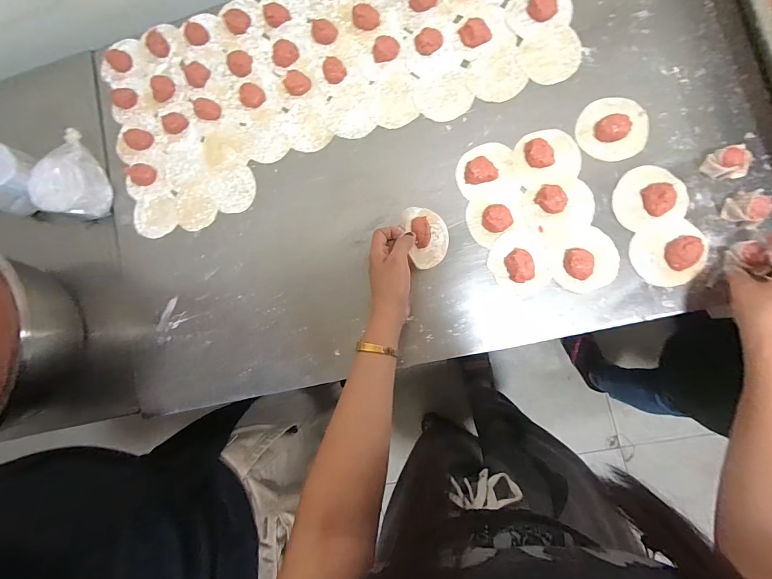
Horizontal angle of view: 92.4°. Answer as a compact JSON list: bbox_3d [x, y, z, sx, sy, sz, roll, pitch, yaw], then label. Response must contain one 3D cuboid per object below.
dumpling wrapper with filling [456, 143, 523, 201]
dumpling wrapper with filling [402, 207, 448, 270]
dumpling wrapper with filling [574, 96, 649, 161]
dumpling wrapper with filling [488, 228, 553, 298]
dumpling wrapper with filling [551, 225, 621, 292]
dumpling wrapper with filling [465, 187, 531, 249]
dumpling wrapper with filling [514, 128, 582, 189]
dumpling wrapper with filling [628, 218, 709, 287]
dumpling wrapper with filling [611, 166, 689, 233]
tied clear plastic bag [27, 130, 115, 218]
[{"bbox_3d":[0.133,-0.160,0.485,0.078,0.019,0.068,-12,85,7],"label":"dumpling wrapper with filling"},{"bbox_3d":[0.054,-0.072,0.480,0.052,0.036,0.082,-15,85,7],"label":"dumpling wrapper with filling"},{"bbox_3d":[0.287,-0.205,0.466,0.082,0.016,0.080,0,86,8],"label":"dumpling wrapper with filling"},{"bbox_3d":[0.172,-0.034,0.469,0.072,0.017,0.085,-28,83,6],"label":"dumpling wrapper with filling"},{"bbox_3d":[0.248,-0.038,0.458,0.080,0.020,0.078,-20,84,6],"label":"dumpling wrapper with filling"},{"bbox_3d":[0.146,-0.098,0.477,0.078,0.017,0.066,-19,84,7],"label":"dumpling wrapper with filling"},{"bbox_3d":[0.206,-0.173,0.473,0.081,0.019,0.071,-14,85,7],"label":"dumpling wrapper with filling"},{"bbox_3d":[0.343,-0.044,0.443,0.081,0.018,0.076,0,86,8],"label":"dumpling wrapper with filling"},{"bbox_3d":[0.323,-0.116,0.450,0.080,0.021,0.073,-19,84,7],"label":"dumpling wrapper with filling"},{"bbox_3d":[-0.471,-0.173,0.561,0.099,0.054,0.130,6,87,8],"label":"tied clear plastic bag"}]

